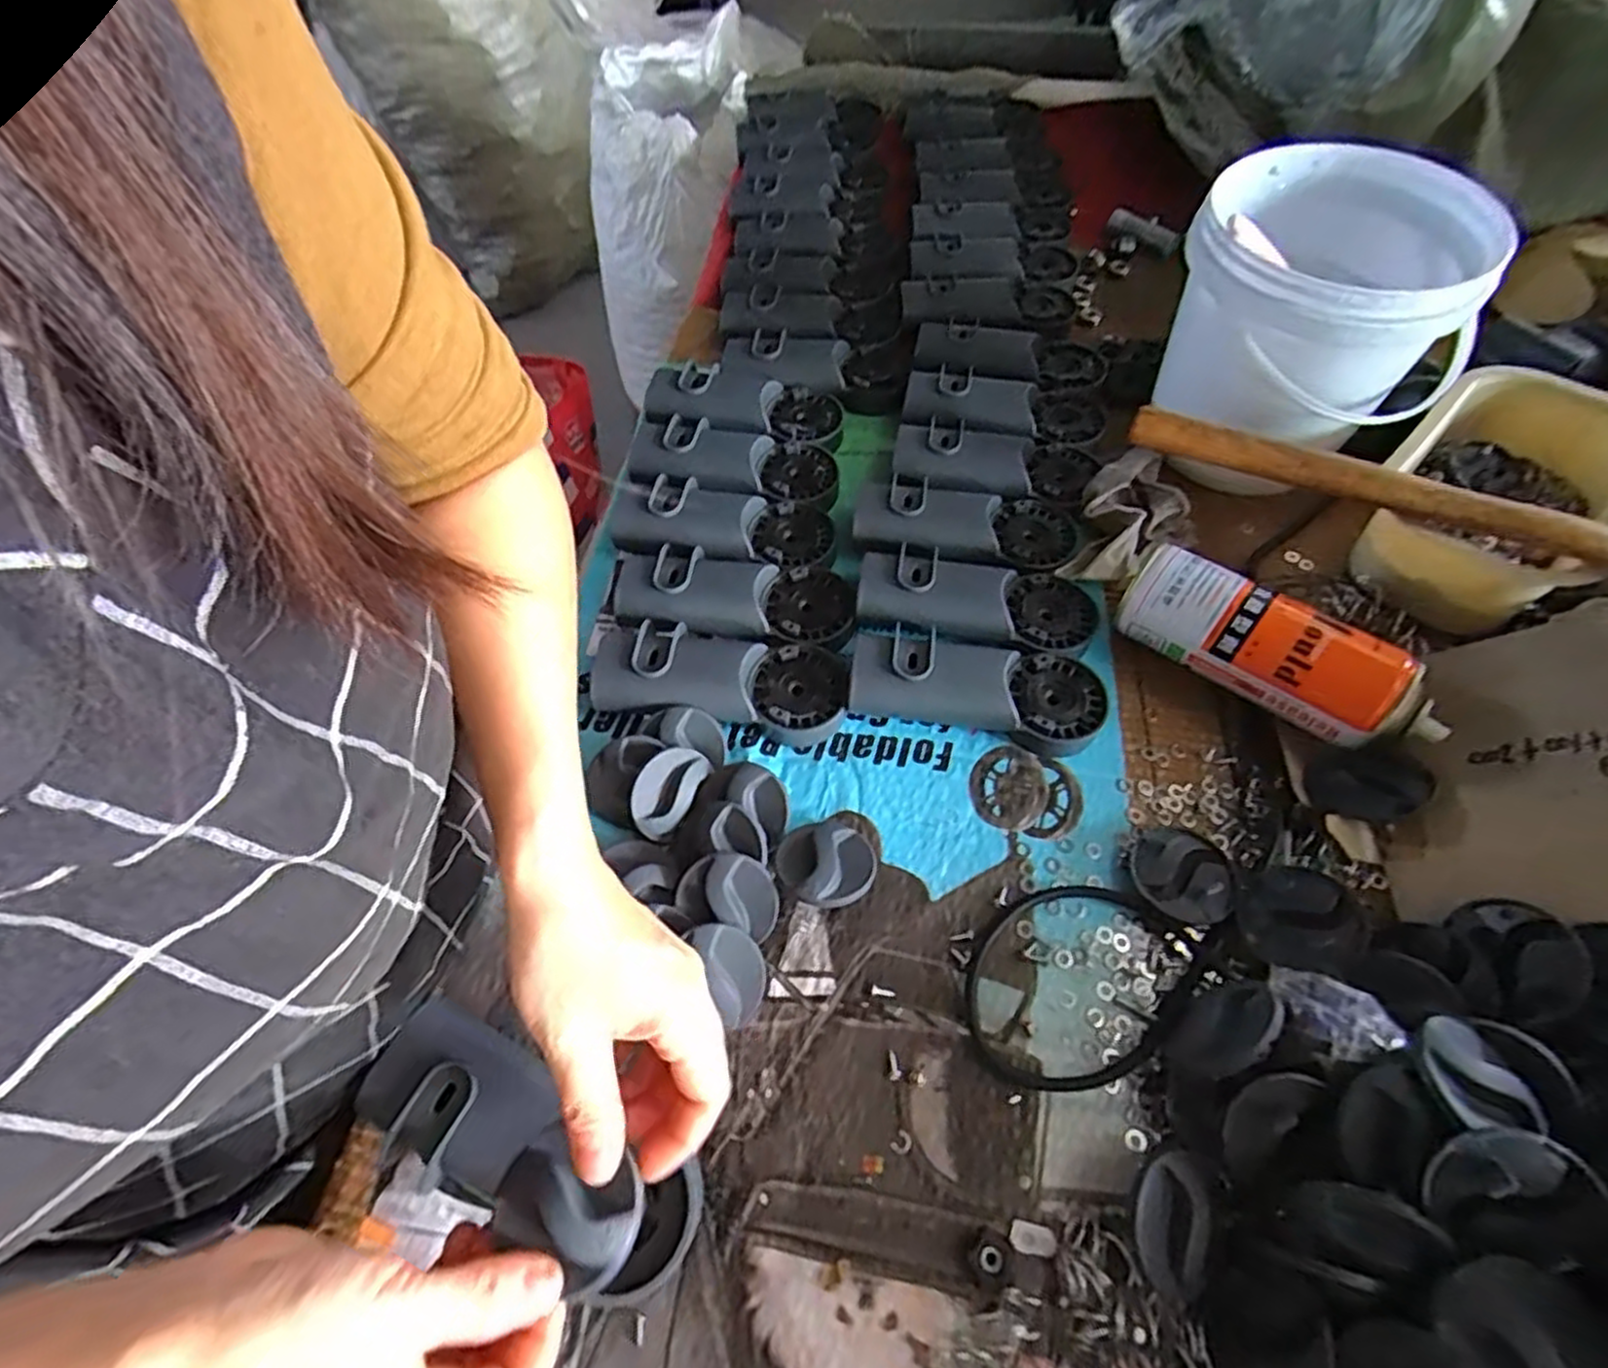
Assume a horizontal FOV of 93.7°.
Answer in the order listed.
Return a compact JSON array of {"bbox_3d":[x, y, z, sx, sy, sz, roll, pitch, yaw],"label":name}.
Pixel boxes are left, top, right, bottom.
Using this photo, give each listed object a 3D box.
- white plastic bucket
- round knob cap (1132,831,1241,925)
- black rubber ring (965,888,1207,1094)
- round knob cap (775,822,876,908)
[{"bbox_3d":[0.354,-0.254,0.534,0.186,0.155,0.169,35,67,21],"label":"white plastic bucket"},{"bbox_3d":[0.216,0.110,0.432,0.054,0.018,0.052,-2,59,3],"label":"round knob cap"},{"bbox_3d":[0.146,0.160,0.404,0.097,0.011,0.126,37,68,22],"label":"black rubber ring"},{"bbox_3d":[0.014,0.102,0.433,0.059,0.016,0.059,9,33,-6],"label":"round knob cap"}]

